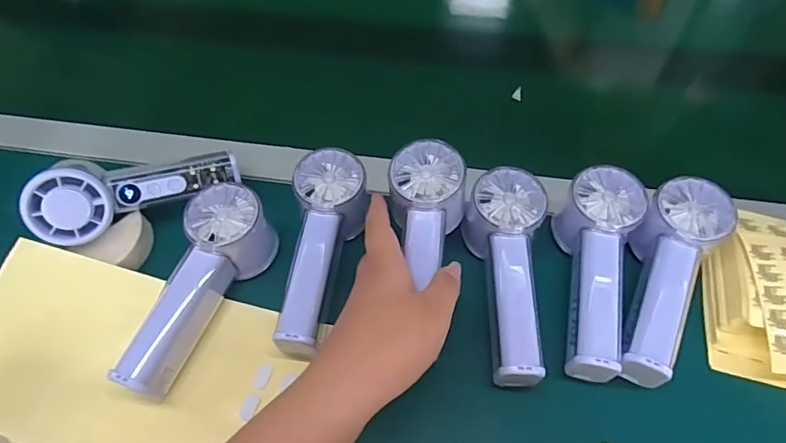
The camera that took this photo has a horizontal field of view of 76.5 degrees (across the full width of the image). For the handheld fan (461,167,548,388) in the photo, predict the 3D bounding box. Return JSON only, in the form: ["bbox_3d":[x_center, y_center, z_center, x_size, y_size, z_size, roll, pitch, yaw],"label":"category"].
[{"bbox_3d":[0.078,0.037,0.354,0.053,0.052,0.150,7,54,5],"label":"handheld fan"}]

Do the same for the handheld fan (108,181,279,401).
[{"bbox_3d":[-0.142,0.049,0.358,0.054,0.068,0.149,23,57,16],"label":"handheld fan"}]

